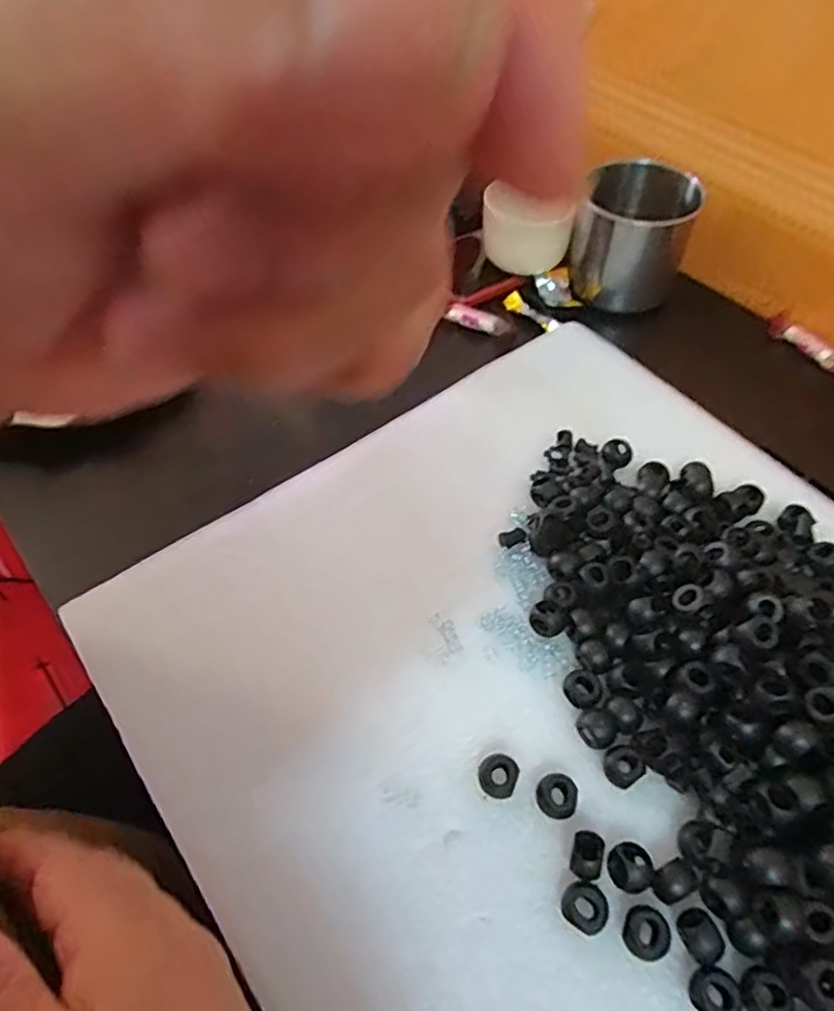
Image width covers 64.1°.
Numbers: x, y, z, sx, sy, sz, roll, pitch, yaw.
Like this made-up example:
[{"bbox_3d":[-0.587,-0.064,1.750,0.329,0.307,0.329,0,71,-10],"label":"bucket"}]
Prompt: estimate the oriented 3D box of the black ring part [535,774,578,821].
[{"bbox_3d":[0.060,0.125,0.285,0.016,0.009,0.017,0,56,0],"label":"black ring part"}]

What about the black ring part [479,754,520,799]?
[{"bbox_3d":[0.036,0.118,0.290,0.017,0.008,0.017,0,56,0],"label":"black ring part"}]

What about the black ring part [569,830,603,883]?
[{"bbox_3d":[0.069,0.143,0.271,0.014,0.013,0.018,15,58,9],"label":"black ring part"}]

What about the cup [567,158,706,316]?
[{"bbox_3d":[0.154,-0.195,0.483,0.080,0.077,0.072,17,58,10],"label":"cup"}]

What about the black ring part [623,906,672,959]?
[{"bbox_3d":[0.088,0.165,0.257,0.016,0.009,0.017,0,56,0],"label":"black ring part"}]

